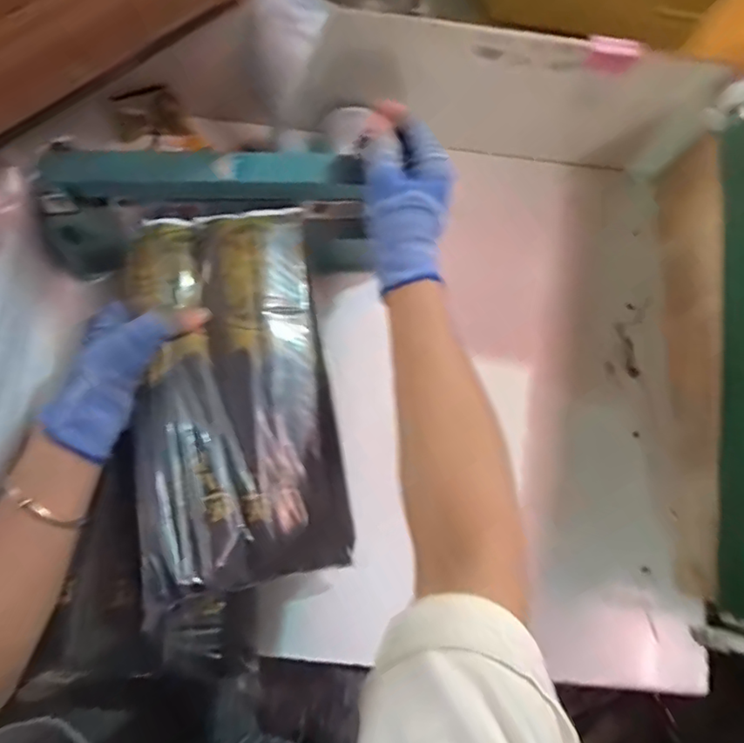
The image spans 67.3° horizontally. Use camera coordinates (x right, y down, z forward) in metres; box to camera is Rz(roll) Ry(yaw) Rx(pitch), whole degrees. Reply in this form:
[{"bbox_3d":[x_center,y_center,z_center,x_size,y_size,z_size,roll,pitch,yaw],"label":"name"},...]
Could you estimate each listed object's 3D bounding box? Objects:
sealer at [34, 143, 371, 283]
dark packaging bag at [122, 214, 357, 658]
[{"bbox_3d":[-0.135,-0.124,0.464,0.266,0.115,0.057,-2,76,-8],"label":"sealer"},{"bbox_3d":[-0.107,0.028,0.417,0.148,0.048,0.292,-11,76,-5],"label":"dark packaging bag"}]

